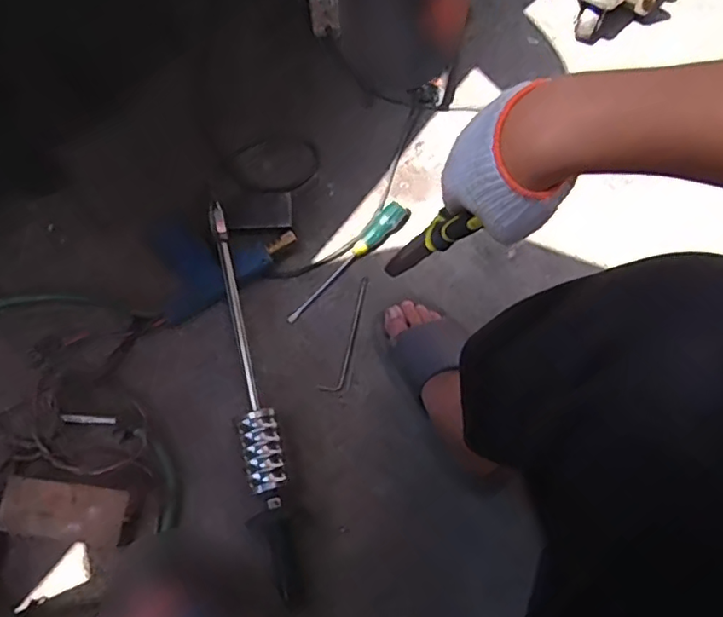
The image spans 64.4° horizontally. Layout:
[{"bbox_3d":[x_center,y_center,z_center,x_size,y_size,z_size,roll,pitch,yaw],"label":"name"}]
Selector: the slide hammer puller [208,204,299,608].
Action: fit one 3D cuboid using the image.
[{"bbox_3d":[-0.139,0.099,0.754,0.060,0.053,0.524,-11,72,-5],"label":"slide hammer puller"}]

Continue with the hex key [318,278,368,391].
[{"bbox_3d":[-0.017,0.036,0.810,0.029,0.006,0.170,18,72,5],"label":"hex key"}]

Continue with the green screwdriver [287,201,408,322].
[{"bbox_3d":[-0.025,-0.073,0.829,0.228,0.033,0.035,-42,77,-13],"label":"green screwdriver"}]

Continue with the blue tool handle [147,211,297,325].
[{"bbox_3d":[-0.208,-0.086,0.823,0.200,0.028,0.145,-27,74,-9],"label":"blue tool handle"}]

